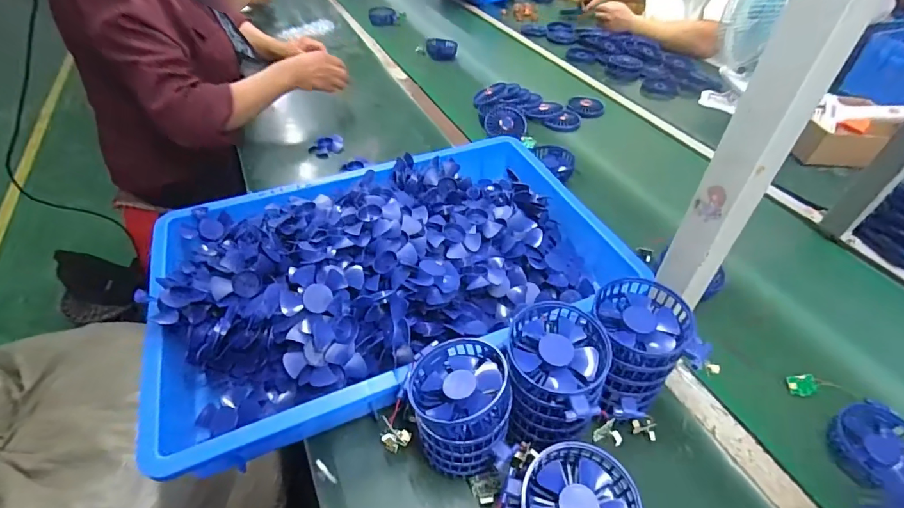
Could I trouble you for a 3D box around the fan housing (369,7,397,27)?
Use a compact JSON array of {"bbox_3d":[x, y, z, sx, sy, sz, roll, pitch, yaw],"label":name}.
[{"bbox_3d":[-0.211,-0.734,1.333,0.083,0.034,0.064,-3,44,-6],"label":"fan housing"}]

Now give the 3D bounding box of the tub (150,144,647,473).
[{"bbox_3d":[-0.085,-0.002,0.568,0.563,0.095,0.349,-16,47,-19],"label":"tub"}]

